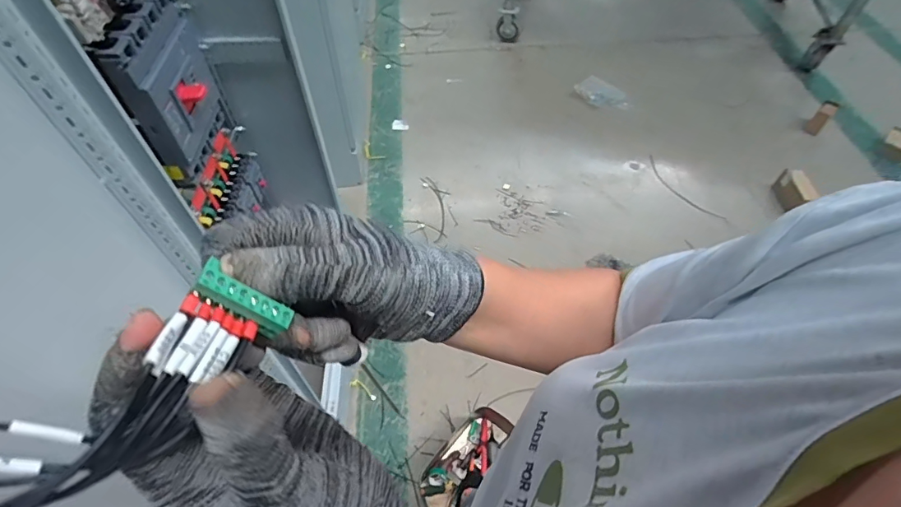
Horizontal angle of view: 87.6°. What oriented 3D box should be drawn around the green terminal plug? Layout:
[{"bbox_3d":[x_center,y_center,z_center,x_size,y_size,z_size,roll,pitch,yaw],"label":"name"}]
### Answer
[{"bbox_3d":[-0.089,0.021,0.202,0.040,0.009,0.013,38,52,-25],"label":"green terminal plug"}]

